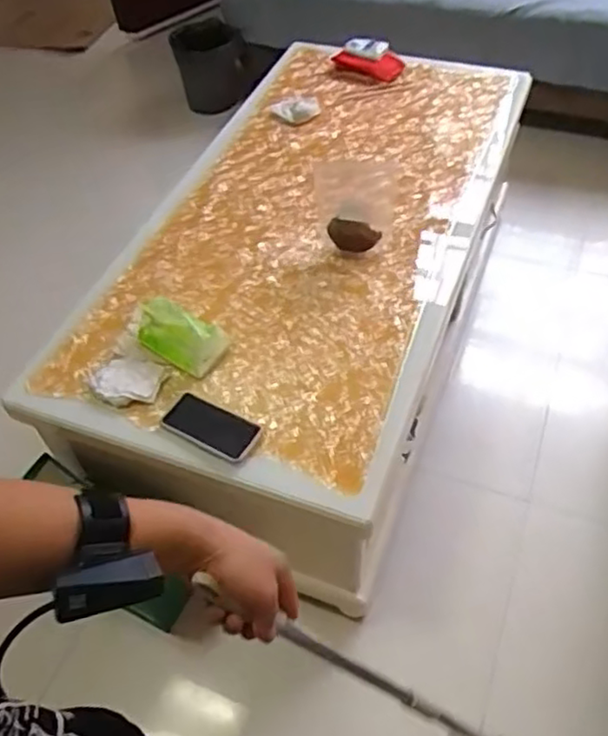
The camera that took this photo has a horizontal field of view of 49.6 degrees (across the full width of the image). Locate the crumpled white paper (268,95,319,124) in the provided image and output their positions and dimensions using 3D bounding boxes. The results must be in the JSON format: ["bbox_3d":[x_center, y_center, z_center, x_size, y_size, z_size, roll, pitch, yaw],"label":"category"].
[{"bbox_3d":[-0.023,-0.668,1.697,0.125,0.024,0.087,-9,54,-3],"label":"crumpled white paper"}]

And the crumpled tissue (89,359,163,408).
[{"bbox_3d":[-0.314,0.024,1.150,0.121,0.028,0.093,3,54,6],"label":"crumpled tissue"}]

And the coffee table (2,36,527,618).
[{"bbox_3d":[0.019,-0.222,1.546,0.741,0.406,1.367,17,55,16],"label":"coffee table"}]

